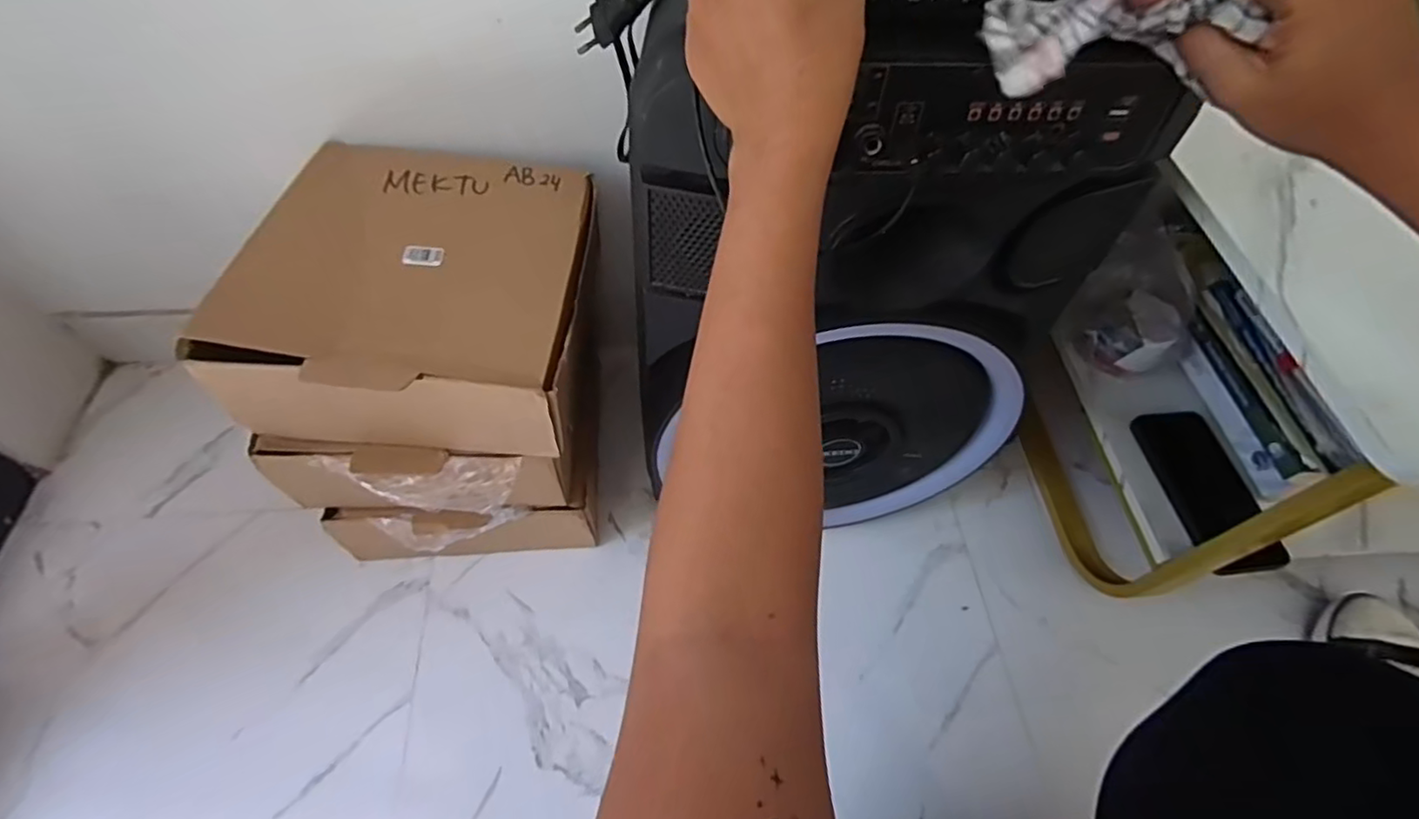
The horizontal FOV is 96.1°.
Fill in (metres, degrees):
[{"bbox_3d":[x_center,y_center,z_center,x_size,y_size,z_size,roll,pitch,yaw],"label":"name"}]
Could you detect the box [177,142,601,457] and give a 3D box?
[{"bbox_3d":[-0.234,-0.094,0.556,0.267,0.113,0.277,6,56,0],"label":"box"}]

